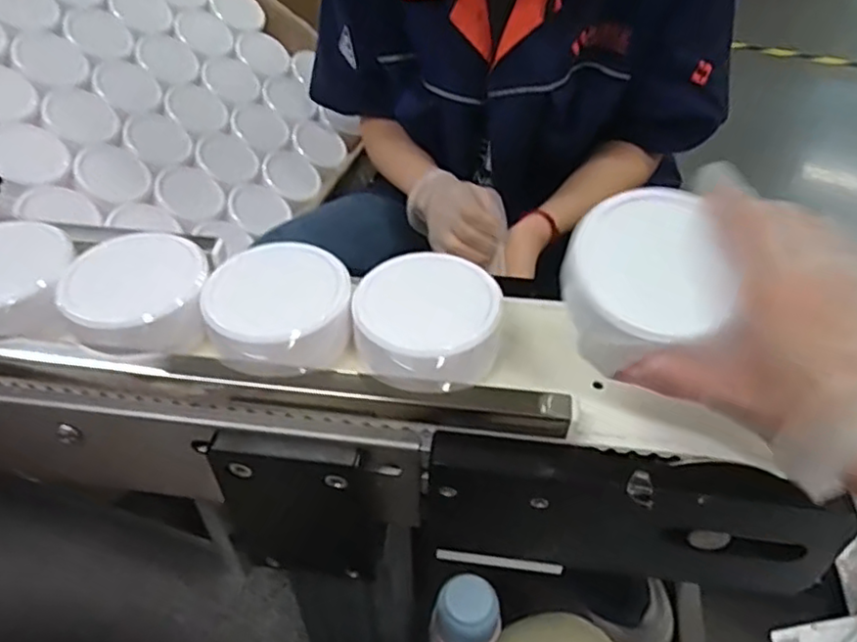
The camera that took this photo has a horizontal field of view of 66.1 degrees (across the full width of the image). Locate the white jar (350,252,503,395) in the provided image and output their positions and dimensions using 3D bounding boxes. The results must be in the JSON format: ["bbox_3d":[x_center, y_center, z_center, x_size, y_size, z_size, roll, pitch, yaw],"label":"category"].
[{"bbox_3d":[-0.001,0.002,0.341,0.073,0.031,0.069,0,44,0],"label":"white jar"}]

